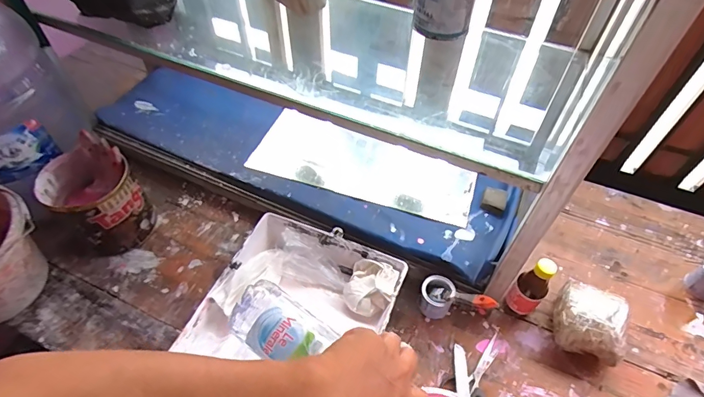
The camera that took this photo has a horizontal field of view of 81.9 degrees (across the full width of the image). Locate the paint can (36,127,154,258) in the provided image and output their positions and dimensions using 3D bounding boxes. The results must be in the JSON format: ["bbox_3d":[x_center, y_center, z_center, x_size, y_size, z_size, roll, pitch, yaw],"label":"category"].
[{"bbox_3d":[-0.478,0.006,0.774,0.148,0.185,0.140,0,52,0],"label":"paint can"}]

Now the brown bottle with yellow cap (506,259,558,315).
[{"bbox_3d":[0.305,0.153,0.691,0.045,0.142,0.050,-31,58,-22],"label":"brown bottle with yellow cap"}]

